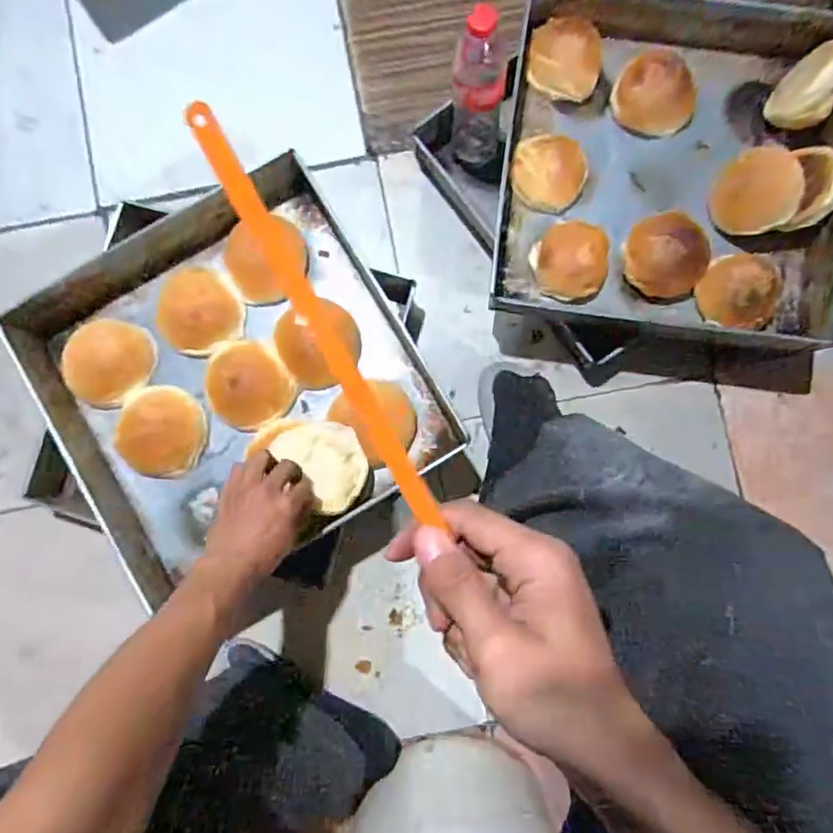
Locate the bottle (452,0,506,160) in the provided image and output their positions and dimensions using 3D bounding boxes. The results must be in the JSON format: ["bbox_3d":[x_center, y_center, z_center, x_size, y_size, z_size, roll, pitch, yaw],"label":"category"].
[{"bbox_3d":[0.076,-0.393,0.702,0.065,0.191,0.056,2,85,1],"label":"bottle"}]

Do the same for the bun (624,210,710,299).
[{"bbox_3d":[0.316,-0.203,0.714,0.101,0.053,0.081,28,86,3],"label":"bun"}]

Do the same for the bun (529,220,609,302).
[{"bbox_3d":[0.195,-0.196,0.717,0.100,0.049,0.089,26,85,3],"label":"bun"}]

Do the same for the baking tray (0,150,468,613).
[{"bbox_3d":[-0.226,-0.046,0.695,0.415,0.086,0.418,-30,85,-2],"label":"baking tray"}]

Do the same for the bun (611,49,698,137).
[{"bbox_3d":[0.311,-0.416,0.732,0.106,0.054,0.090,34,86,4],"label":"bun"}]

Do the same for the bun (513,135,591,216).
[{"bbox_3d":[0.169,-0.309,0.729,0.097,0.035,0.085,19,85,2],"label":"bun"}]

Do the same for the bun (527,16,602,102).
[{"bbox_3d":[0.194,-0.465,0.741,0.095,0.053,0.080,9,85,2],"label":"bun"}]

